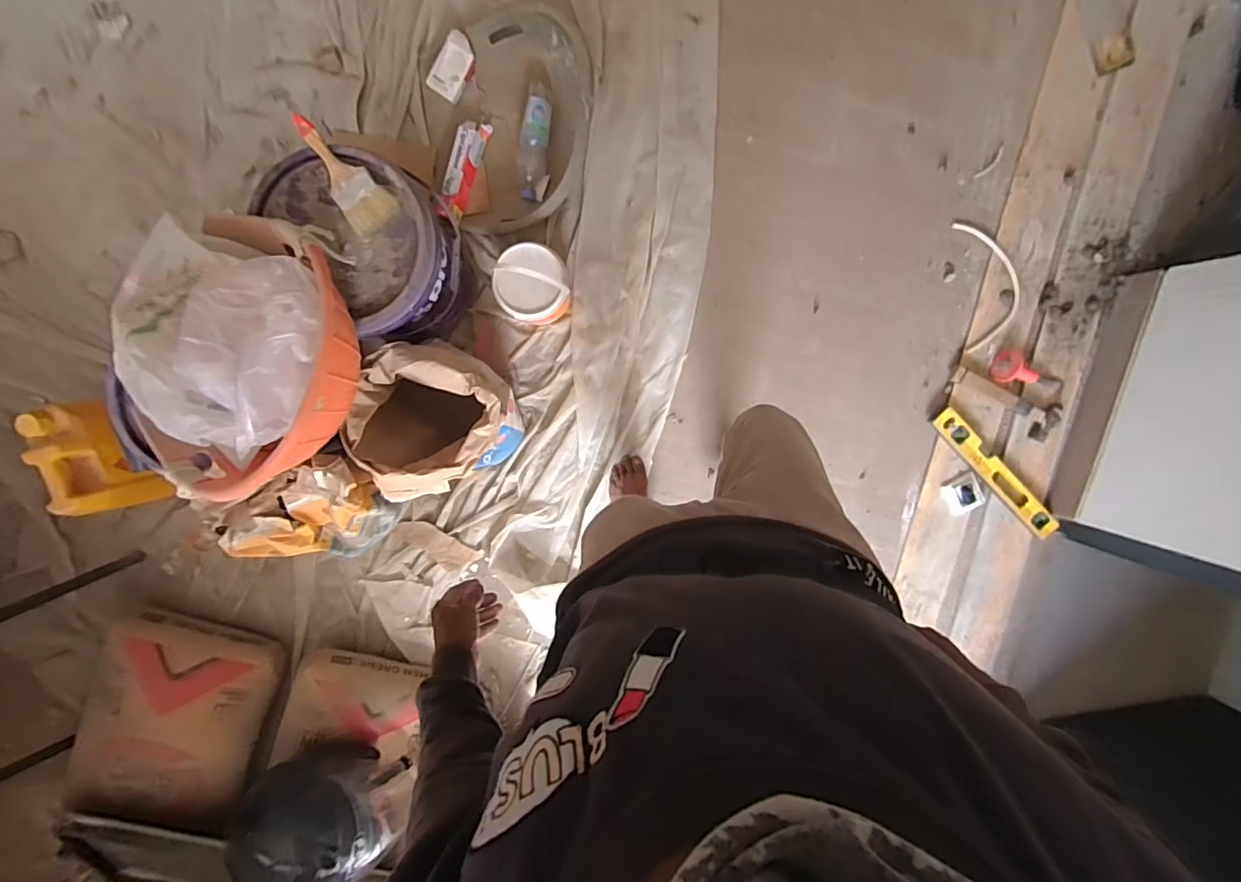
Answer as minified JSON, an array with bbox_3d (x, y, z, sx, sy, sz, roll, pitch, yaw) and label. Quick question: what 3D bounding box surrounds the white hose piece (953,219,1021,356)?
[{"bbox_3d":[0.922,-0.393,1.300,0.153,0.035,0.321,-11,96,2],"label":"white hose piece"}]

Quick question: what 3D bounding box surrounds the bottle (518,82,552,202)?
[{"bbox_3d":[-0.192,-0.684,1.172,0.065,0.060,0.262,5,98,-4],"label":"bottle"}]

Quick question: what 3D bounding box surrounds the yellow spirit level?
[{"bbox_3d":[0.971,0.090,1.342,0.435,0.031,0.071,44,94,-8],"label":"yellow spirit level"}]

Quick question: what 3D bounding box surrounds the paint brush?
[{"bbox_3d":[-0.461,-0.453,0.871,0.088,0.036,0.198,-31,97,2],"label":"paint brush"}]

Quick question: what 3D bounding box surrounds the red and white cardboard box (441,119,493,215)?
[{"bbox_3d":[-0.357,-0.626,1.190,0.060,0.044,0.224,19,97,-5],"label":"red and white cardboard box"}]

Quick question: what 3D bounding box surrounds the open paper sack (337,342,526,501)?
[{"bbox_3d":[-0.376,-0.032,1.104,0.289,0.354,0.307,27,96,-6],"label":"open paper sack"}]

